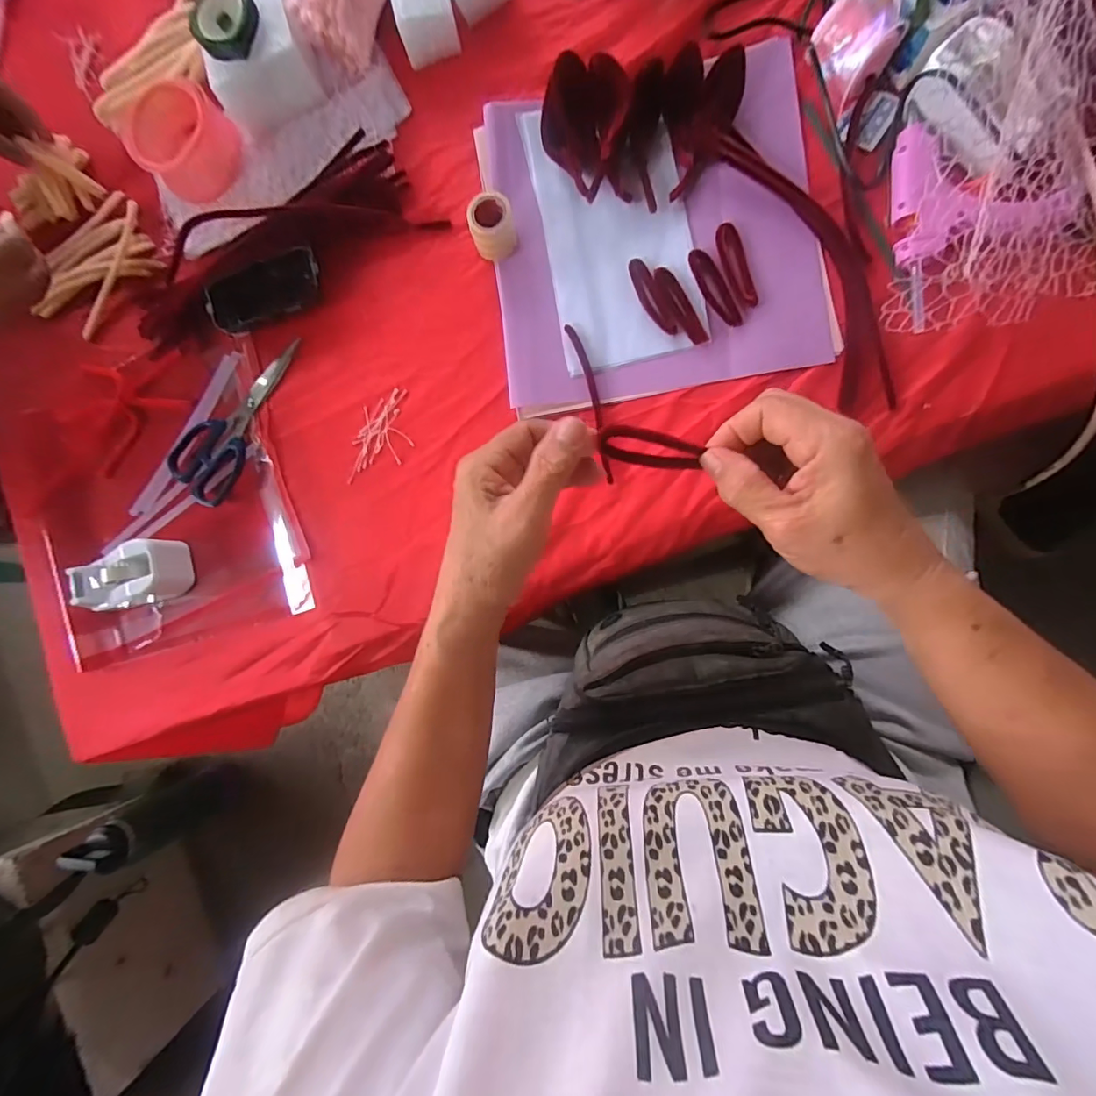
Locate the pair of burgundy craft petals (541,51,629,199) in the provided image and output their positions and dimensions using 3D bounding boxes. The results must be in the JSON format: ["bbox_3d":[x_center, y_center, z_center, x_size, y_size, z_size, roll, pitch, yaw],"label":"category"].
[{"bbox_3d":[0.030,-0.339,0.410,0.073,0.040,0.097,-1,90,9],"label":"pair of burgundy craft petals"}]

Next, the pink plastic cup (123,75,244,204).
[{"bbox_3d":[-0.347,-0.388,0.476,0.077,0.044,0.088,40,96,7],"label":"pink plastic cup"}]

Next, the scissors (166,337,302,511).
[{"bbox_3d":[-0.303,-0.129,0.483,0.071,0.007,0.181,40,96,7],"label":"scissors"}]

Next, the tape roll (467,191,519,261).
[{"bbox_3d":[-0.046,-0.271,0.425,0.038,0.040,0.041,0,90,9],"label":"tape roll"}]

